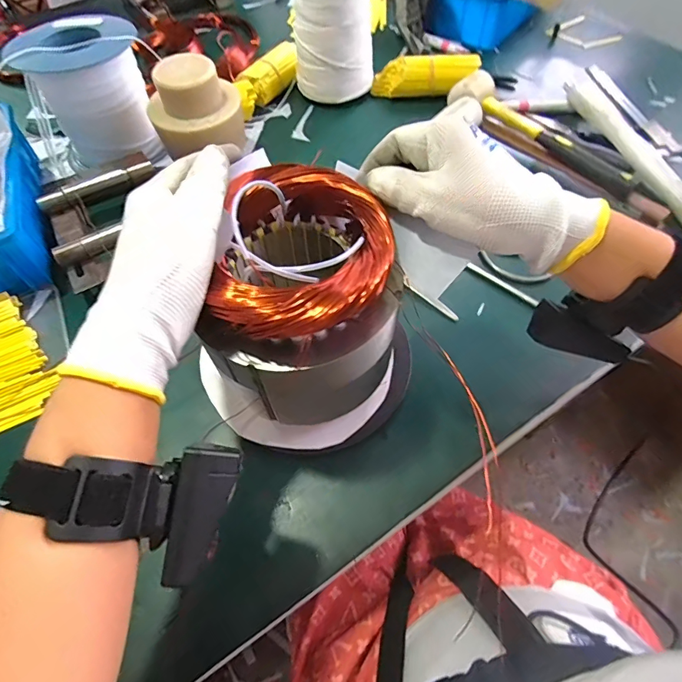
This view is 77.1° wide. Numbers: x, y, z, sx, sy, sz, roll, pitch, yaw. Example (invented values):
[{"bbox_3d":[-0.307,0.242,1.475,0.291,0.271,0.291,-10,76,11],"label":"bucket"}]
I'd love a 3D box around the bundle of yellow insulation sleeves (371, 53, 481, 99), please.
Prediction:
[{"bbox_3d":[0.124,-0.399,0.641,0.159,0.045,0.054,1,59,19],"label":"bundle of yellow insulation sleeves"}]

